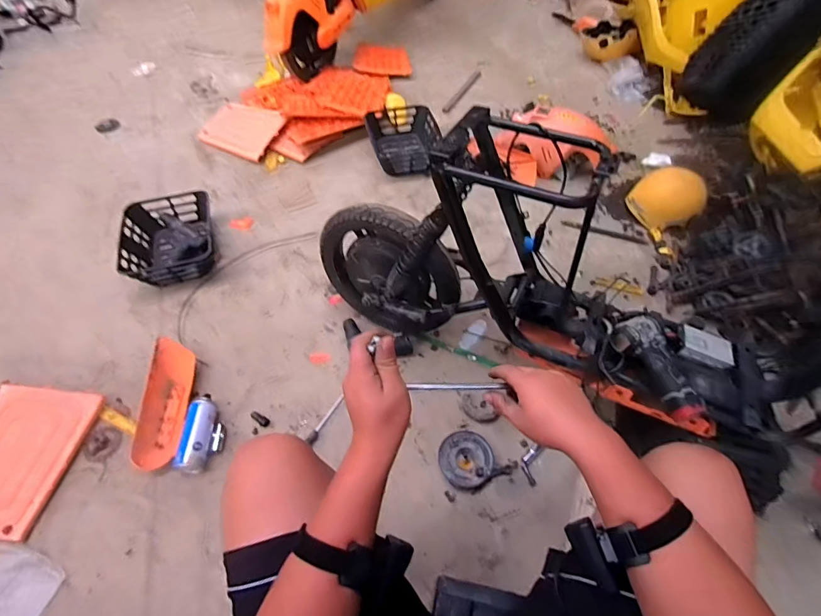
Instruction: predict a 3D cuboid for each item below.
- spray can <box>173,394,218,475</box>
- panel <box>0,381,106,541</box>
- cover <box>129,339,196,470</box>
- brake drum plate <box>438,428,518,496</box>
[{"bbox_3d":[-0.504,0.295,1.006,0.066,0.062,0.182,0,53,0],"label":"spray can"},{"bbox_3d":[-0.905,0.337,0.965,0.252,0.044,0.323,5,53,4],"label":"panel"},{"bbox_3d":[-0.616,0.229,1.051,0.111,0.060,0.324,0,69,0],"label":"cover"},{"bbox_3d":[0.149,0.353,0.997,0.159,0.034,0.129,-22,56,-16],"label":"brake drum plate"}]

